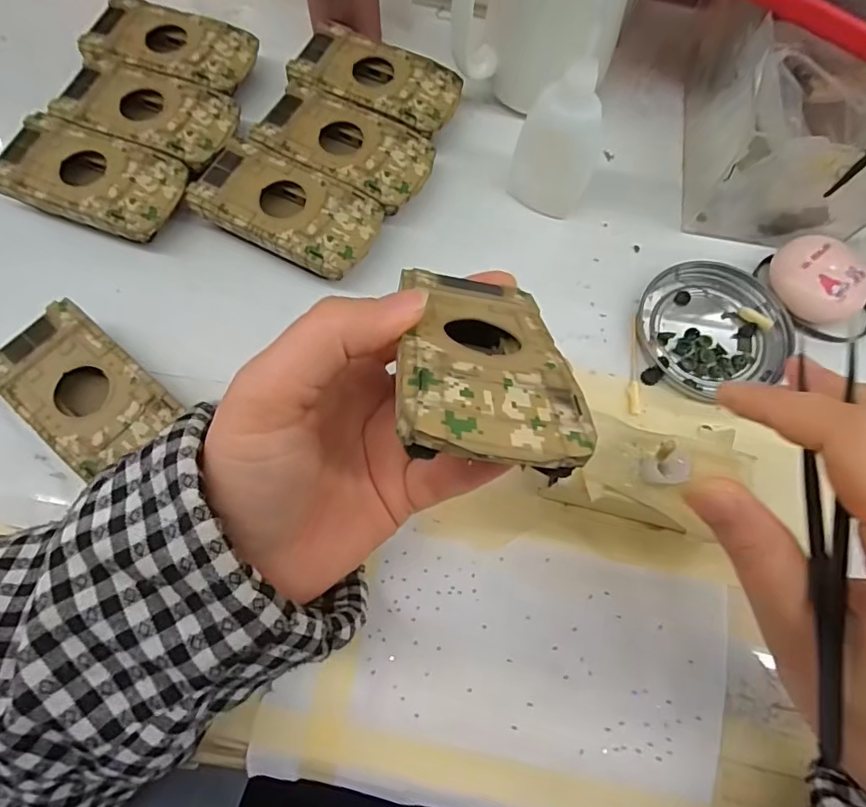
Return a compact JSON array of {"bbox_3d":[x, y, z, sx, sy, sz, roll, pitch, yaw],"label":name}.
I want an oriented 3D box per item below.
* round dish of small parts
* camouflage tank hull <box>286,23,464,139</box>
[{"bbox_3d":[0.148,-0.042,0.280,0.076,0.008,0.073,-13,72,-6],"label":"round dish of small parts"},{"bbox_3d":[-0.033,-0.188,0.315,0.096,0.022,0.053,20,72,5],"label":"camouflage tank hull"}]

